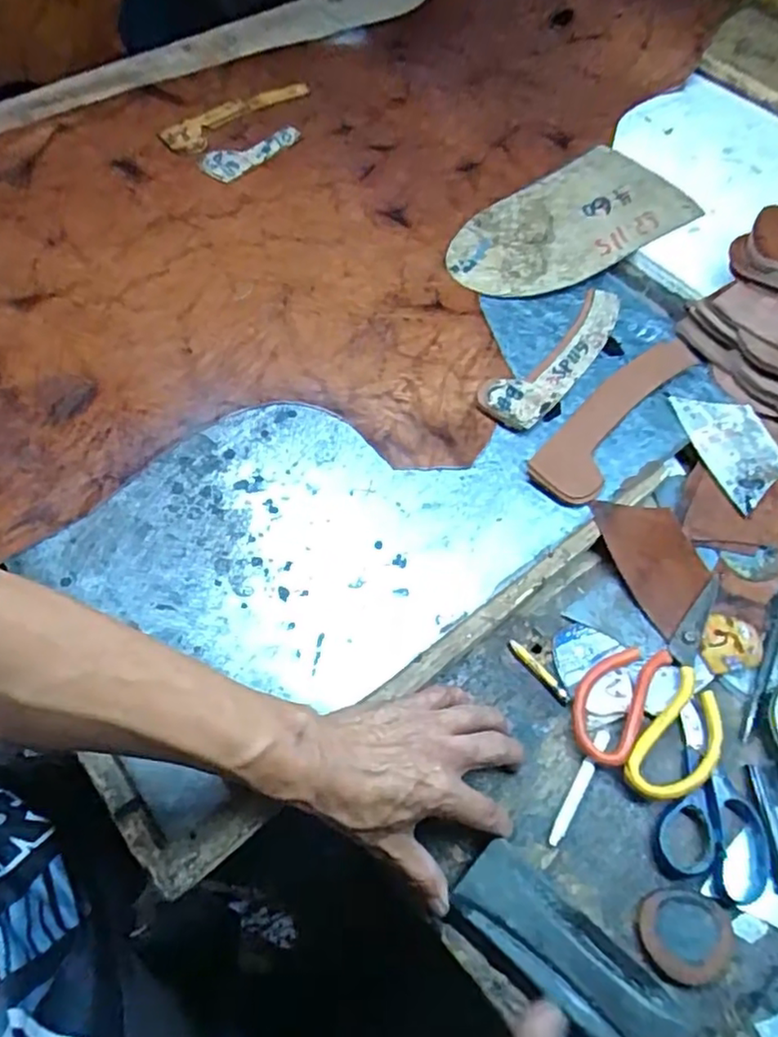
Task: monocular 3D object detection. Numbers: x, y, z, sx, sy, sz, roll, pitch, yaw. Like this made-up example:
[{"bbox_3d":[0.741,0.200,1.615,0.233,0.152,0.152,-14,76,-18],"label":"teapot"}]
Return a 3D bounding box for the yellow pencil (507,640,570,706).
[{"bbox_3d":[0.113,0.116,0.489,0.009,0.007,0.061,-34,70,-18],"label":"yellow pencil"}]

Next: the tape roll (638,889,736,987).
[{"bbox_3d":[0.188,0.263,0.406,0.058,0.008,0.050,6,64,0],"label":"tape roll"}]

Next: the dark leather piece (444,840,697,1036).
[{"bbox_3d":[0.108,0.271,0.393,0.150,0.014,0.057,37,67,16],"label":"dark leather piece"}]

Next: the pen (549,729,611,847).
[{"bbox_3d":[0.132,0.185,0.447,0.009,0.005,0.086,32,66,12],"label":"pen"}]

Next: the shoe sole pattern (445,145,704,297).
[{"bbox_3d":[0.187,-0.314,0.694,0.260,0.012,0.142,-32,70,-13],"label":"shoe sole pattern"}]

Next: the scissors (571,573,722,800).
[{"bbox_3d":[0.214,0.123,0.476,0.169,0.021,0.096,-36,71,-19],"label":"scissors"}]

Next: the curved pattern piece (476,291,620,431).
[{"bbox_3d":[0.165,-0.154,0.614,0.058,0.007,0.204,41,68,16],"label":"curved pattern piece"}]

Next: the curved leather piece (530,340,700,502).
[{"bbox_3d":[0.205,-0.096,0.583,0.059,0.006,0.216,38,68,15],"label":"curved leather piece"}]

